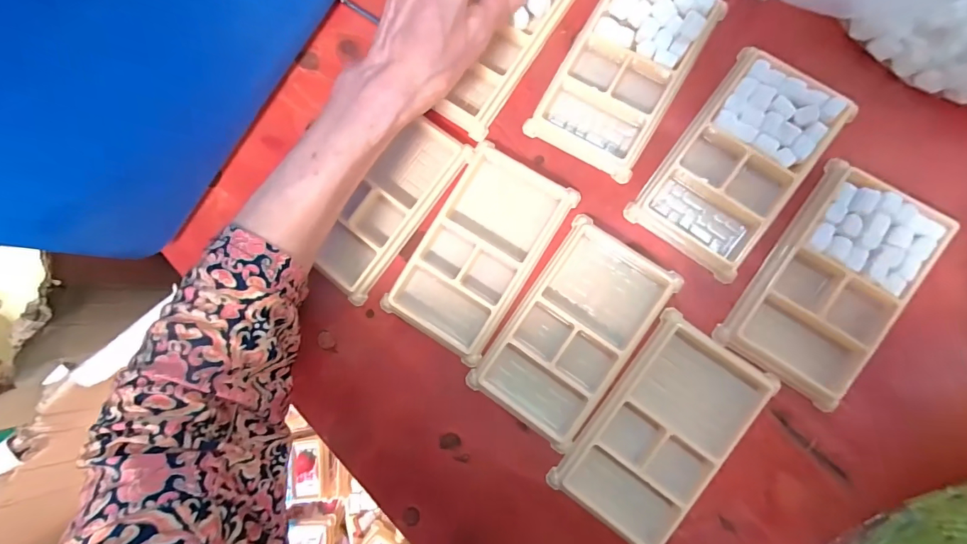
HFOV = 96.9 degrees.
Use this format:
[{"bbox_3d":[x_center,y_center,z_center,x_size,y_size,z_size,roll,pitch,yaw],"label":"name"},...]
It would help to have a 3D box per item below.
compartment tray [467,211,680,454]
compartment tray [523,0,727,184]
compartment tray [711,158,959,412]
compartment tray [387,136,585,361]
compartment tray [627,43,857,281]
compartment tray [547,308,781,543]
[{"bbox_3d":[0.059,0.040,0.284,0.079,0.014,0.136,34,91,9],"label":"compartment tray"},{"bbox_3d":[0.096,-0.138,0.291,0.077,0.010,0.133,31,91,9],"label":"compartment tray"},{"bbox_3d":[0.214,0.007,0.262,0.073,0.013,0.133,34,91,9],"label":"compartment tray"},{"bbox_3d":[-0.004,-0.015,0.294,0.079,0.010,0.135,32,91,9],"label":"compartment tray"},{"bbox_3d":[0.166,-0.071,0.275,0.077,0.010,0.134,37,92,9],"label":"compartment tray"},{"bbox_3d":[0.113,0.102,0.270,0.075,0.012,0.135,35,92,9],"label":"compartment tray"}]

